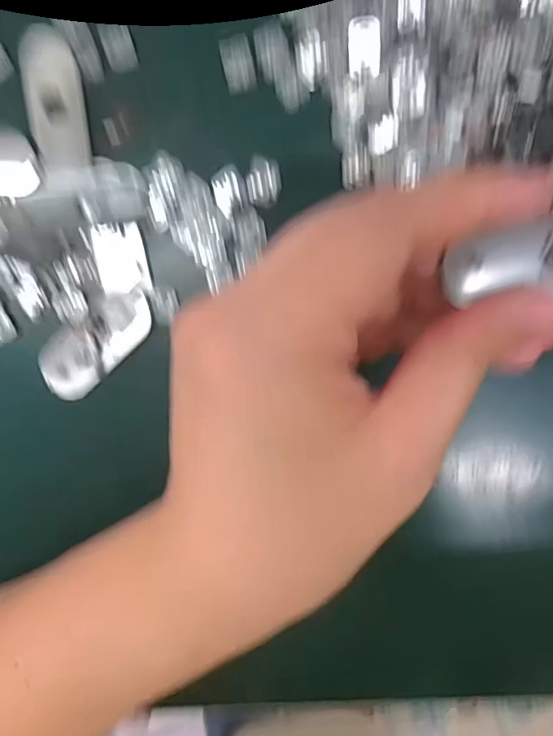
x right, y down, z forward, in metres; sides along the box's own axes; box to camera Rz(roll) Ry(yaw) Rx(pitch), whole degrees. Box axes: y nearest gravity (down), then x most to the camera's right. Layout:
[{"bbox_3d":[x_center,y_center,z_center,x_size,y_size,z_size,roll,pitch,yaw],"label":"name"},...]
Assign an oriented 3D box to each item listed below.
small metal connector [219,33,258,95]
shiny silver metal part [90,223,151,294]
[{"bbox_3d":[-0.013,-0.102,0.170,0.010,0.005,0.015,-13,98,3],"label":"small metal connector"},{"bbox_3d":[-0.056,-0.040,0.183,0.017,0.005,0.024,-5,98,2],"label":"shiny silver metal part"}]

